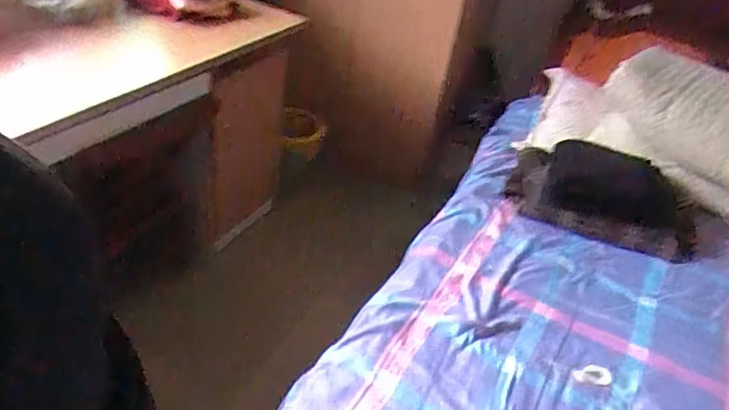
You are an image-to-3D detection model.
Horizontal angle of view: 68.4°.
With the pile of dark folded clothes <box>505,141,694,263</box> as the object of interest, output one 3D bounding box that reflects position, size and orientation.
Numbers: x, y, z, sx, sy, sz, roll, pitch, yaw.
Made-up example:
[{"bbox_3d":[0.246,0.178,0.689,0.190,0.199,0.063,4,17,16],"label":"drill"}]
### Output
[{"bbox_3d":[0.685,-0.041,1.537,0.492,0.128,0.323,16,37,9],"label":"pile of dark folded clothes"}]

